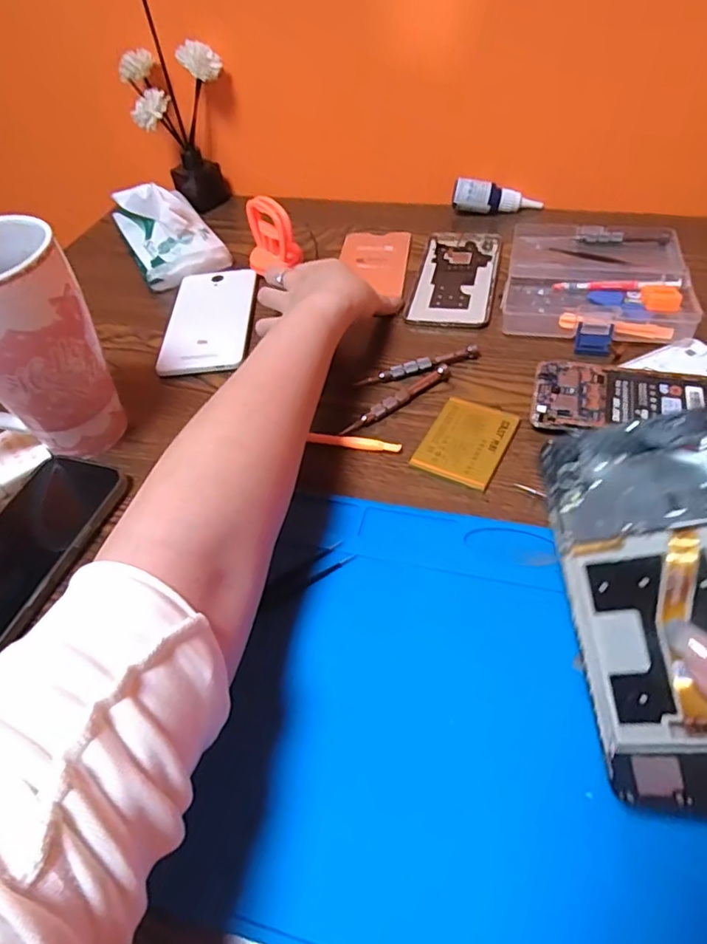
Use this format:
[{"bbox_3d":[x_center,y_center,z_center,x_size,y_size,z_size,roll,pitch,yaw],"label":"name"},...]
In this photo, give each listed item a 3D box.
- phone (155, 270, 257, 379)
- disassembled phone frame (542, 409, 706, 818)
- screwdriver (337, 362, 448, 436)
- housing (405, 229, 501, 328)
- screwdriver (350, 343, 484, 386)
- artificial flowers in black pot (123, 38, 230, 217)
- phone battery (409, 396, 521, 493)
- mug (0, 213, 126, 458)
[{"bbox_3d":[-0.133,-0.142,0.529,0.079,0.011,0.155,-5,49,2],"label":"phone"},{"bbox_3d":[0.125,0.055,0.226,0.069,0.005,0.150,-12,85,25],"label":"disassembled phone frame"},{"bbox_3d":[0.033,-0.056,0.436,0.104,0.008,0.012,-33,54,-20],"label":"screwdriver"},{"bbox_3d":[0.099,-0.188,0.546,0.074,0.007,0.155,7,51,13],"label":"housing"},{"bbox_3d":[0.054,-0.085,0.460,0.103,0.011,0.011,-16,49,-7],"label":"screwdriver"},{"bbox_3d":[-0.192,-0.393,0.660,0.104,0.157,0.064,-17,50,-7],"label":"artificial flowers in black pot"},{"bbox_3d":[0.081,-0.022,0.404,0.055,0.007,0.075,21,55,23],"label":"phone battery"},{"bbox_3d":[-0.227,-0.072,0.382,0.087,0.153,0.120,27,57,26],"label":"mug"}]

